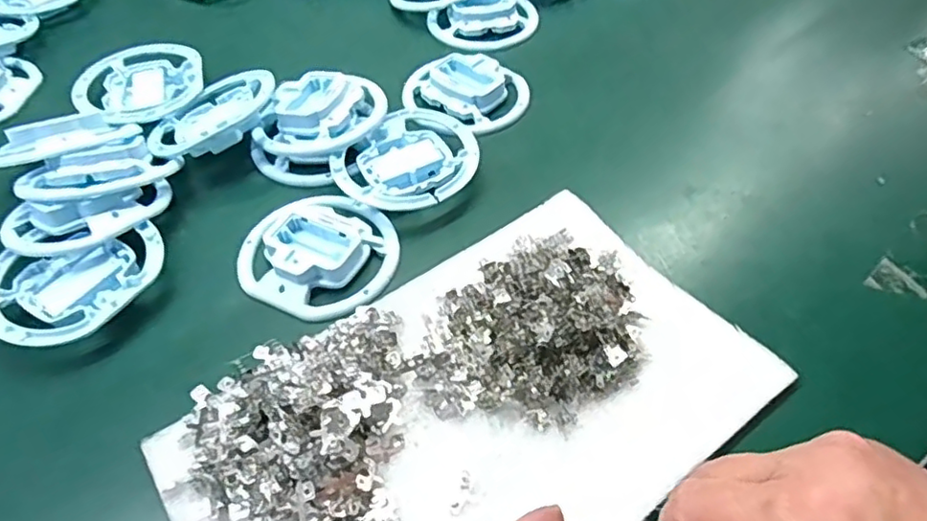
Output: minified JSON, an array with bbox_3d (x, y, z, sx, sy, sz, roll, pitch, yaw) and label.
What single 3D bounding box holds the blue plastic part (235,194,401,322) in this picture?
[{"bbox_3d":[-0.095,-0.009,0.412,0.103,0.021,0.094,-1,52,1],"label":"blue plastic part"}]

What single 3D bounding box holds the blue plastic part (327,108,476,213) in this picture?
[{"bbox_3d":[-0.038,-0.070,0.458,0.090,0.017,0.102,36,61,26],"label":"blue plastic part"}]

